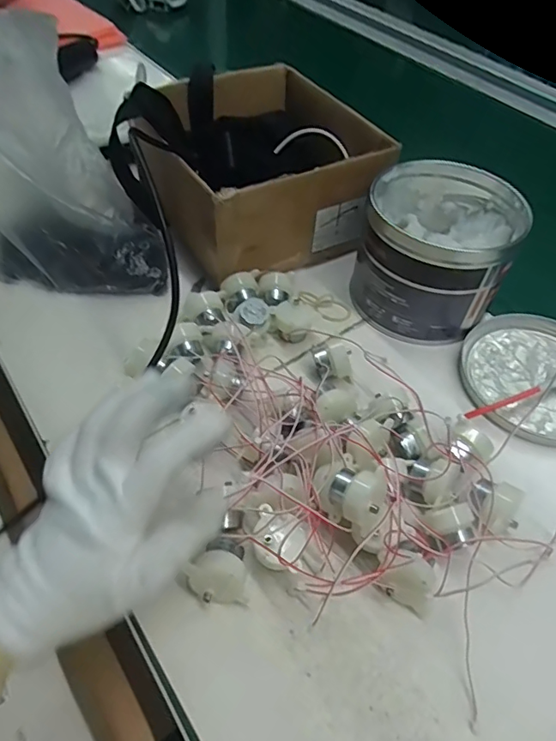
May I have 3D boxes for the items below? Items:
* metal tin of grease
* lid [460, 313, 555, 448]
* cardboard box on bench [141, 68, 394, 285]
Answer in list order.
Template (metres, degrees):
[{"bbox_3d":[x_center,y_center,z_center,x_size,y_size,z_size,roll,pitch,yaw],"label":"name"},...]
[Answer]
[{"bbox_3d":[0.139,-0.109,0.447,0.124,0.112,0.134,21,52,14],"label":"metal tin of grease"},{"bbox_3d":[0.222,0.005,0.422,0.128,0.016,0.127,1,50,-2],"label":"lid"},{"bbox_3d":[-0.014,-0.202,0.519,0.187,0.113,0.213,-19,53,-18],"label":"cardboard box on bench"}]

